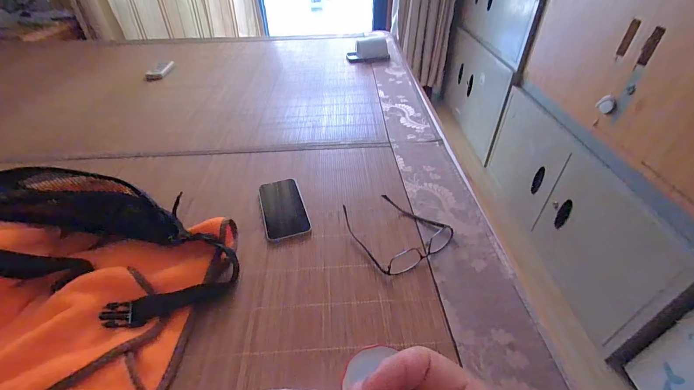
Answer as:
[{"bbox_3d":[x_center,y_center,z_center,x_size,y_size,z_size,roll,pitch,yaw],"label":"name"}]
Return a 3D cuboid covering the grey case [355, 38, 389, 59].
[{"bbox_3d":[0.088,-0.528,1.172,0.117,0.062,0.049,2,39,5],"label":"grey case"}]

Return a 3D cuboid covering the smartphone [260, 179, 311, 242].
[{"bbox_3d":[-0.111,0.020,0.572,0.071,0.011,0.136,-12,40,-12],"label":"smartphone"}]

